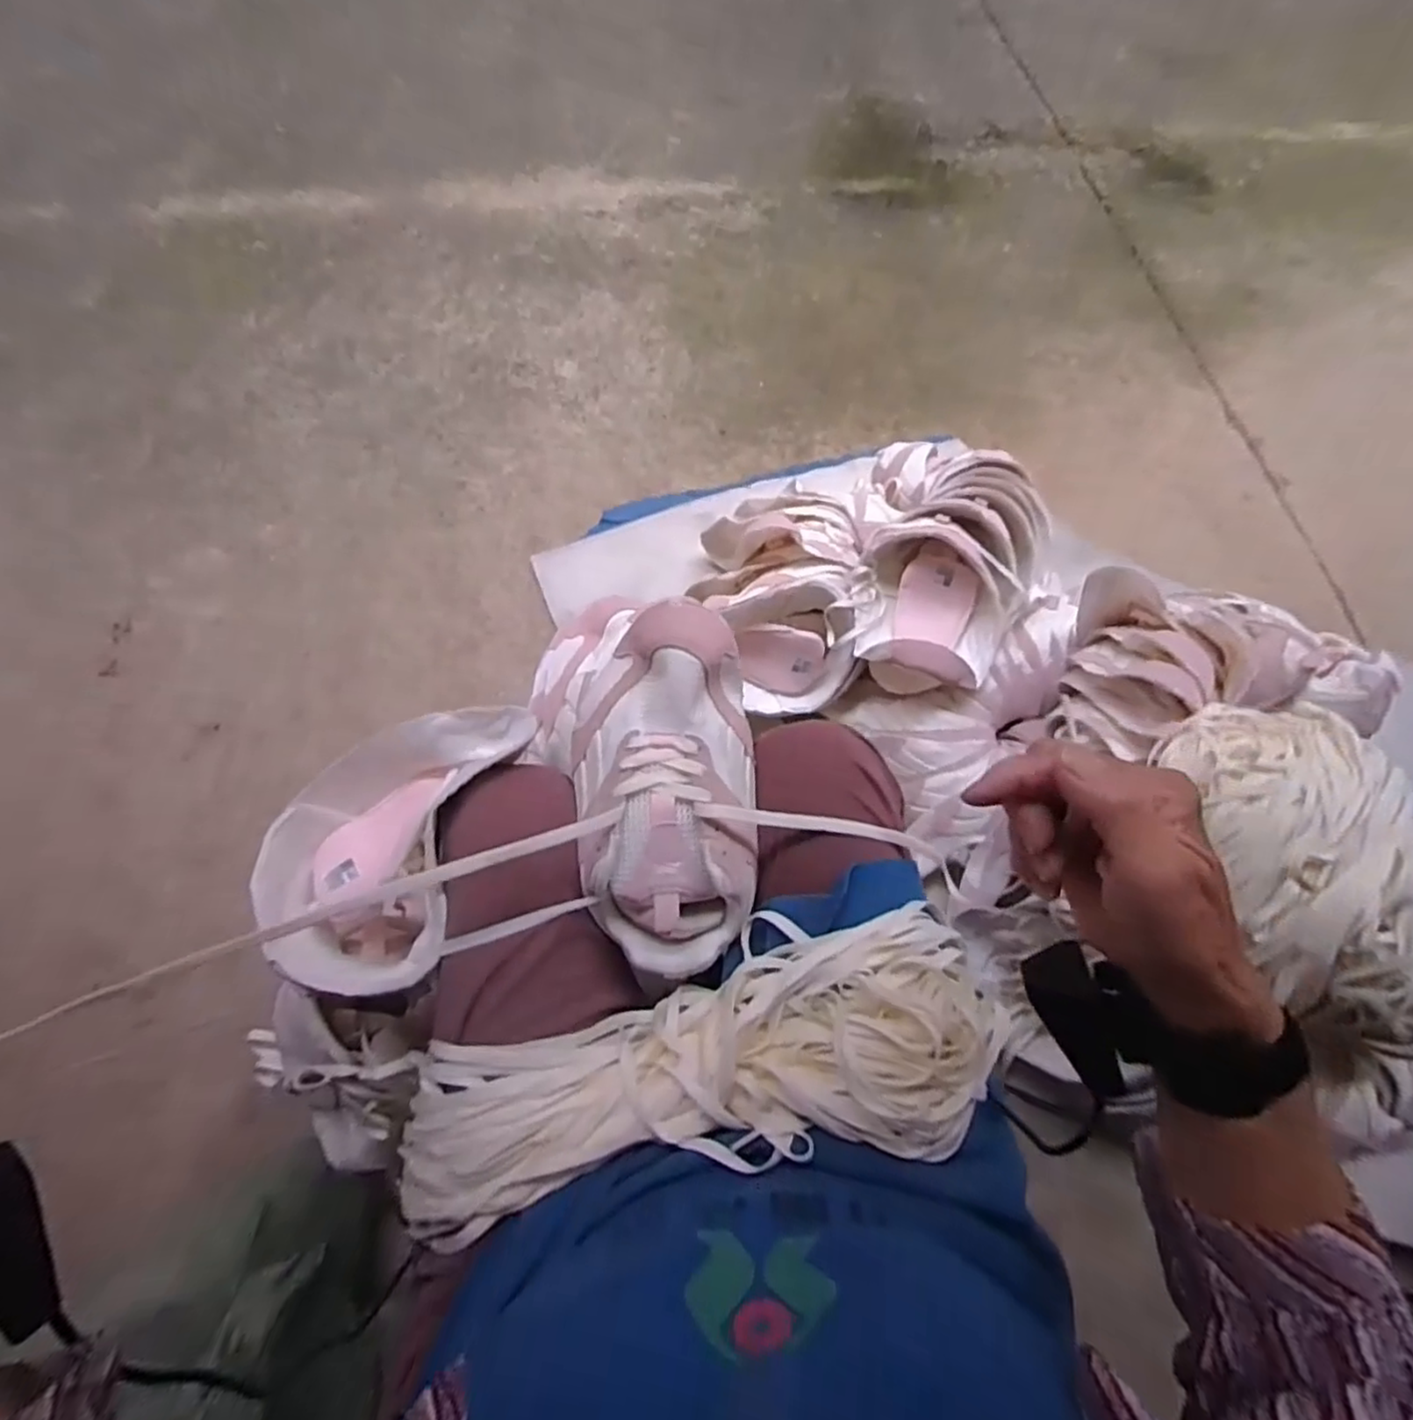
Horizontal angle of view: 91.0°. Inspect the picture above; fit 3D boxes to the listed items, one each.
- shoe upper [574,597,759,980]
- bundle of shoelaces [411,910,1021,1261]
[{"bbox_3d":[-0.030,0.053,0.472,0.124,0.062,0.238,0,86,-3],"label":"shoe upper"},{"bbox_3d":[-0.005,0.214,0.427,0.369,0.061,0.141,-7,70,-6],"label":"bundle of shoelaces"}]

